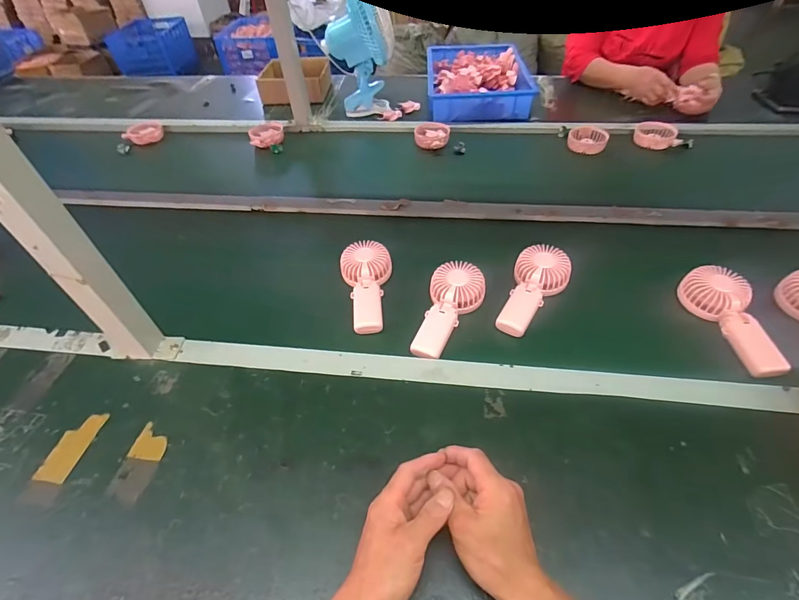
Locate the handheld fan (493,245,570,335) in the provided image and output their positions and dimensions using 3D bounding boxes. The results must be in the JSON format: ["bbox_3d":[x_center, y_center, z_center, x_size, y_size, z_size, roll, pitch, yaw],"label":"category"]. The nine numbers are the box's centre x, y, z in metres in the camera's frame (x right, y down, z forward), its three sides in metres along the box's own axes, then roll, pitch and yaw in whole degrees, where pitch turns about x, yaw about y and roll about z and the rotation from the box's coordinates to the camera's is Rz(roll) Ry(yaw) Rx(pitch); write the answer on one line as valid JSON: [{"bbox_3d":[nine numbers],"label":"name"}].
[{"bbox_3d":[0.211,-0.014,0.645,0.084,0.029,0.174,24,65,24],"label":"handheld fan"}]

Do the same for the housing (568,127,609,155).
[{"bbox_3d":[0.461,-0.396,0.990,0.090,0.032,0.093,15,49,17],"label":"housing"}]

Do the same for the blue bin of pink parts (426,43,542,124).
[{"bbox_3d":[0.233,-0.677,1.238,0.293,0.072,0.462,0,46,3],"label":"blue bin of pink parts"}]

